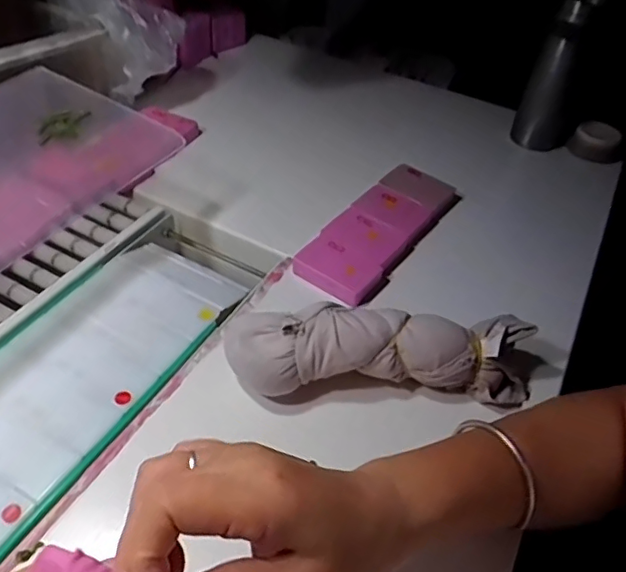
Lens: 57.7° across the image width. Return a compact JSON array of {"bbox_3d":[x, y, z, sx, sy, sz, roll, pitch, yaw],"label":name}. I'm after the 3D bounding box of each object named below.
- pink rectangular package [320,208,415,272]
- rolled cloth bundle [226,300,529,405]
[{"bbox_3d":[0.053,-0.044,0.551,0.070,0.025,0.063,27,48,21],"label":"pink rectangular package"},{"bbox_3d":[0.050,0.049,0.419,0.219,0.051,0.051,0,44,-5],"label":"rolled cloth bundle"}]

